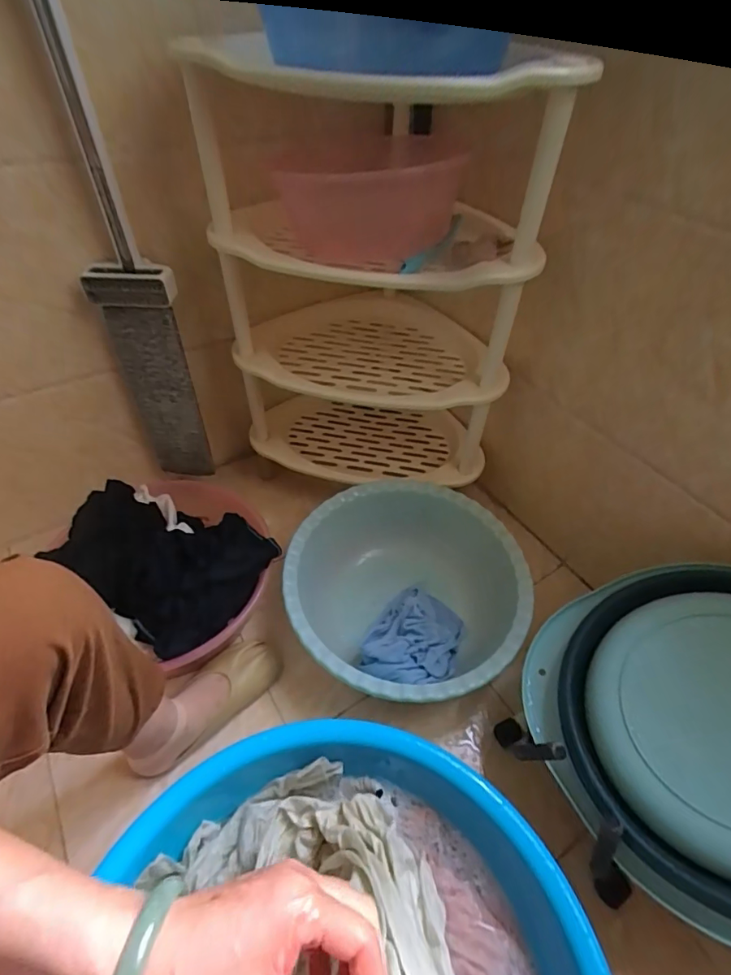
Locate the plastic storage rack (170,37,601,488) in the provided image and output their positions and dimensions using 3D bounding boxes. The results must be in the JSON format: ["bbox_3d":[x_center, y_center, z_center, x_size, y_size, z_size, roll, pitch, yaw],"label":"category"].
[{"bbox_3d":[-0.009,-0.295,0.796,0.419,0.601,0.334,-6,47,-7],"label":"plastic storage rack"}]

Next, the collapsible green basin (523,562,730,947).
[{"bbox_3d":[0.376,0.251,0.488,0.428,0.100,0.349,0,58,32],"label":"collapsible green basin"}]

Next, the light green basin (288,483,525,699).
[{"bbox_3d":[0.064,0.172,0.784,0.363,0.131,0.365,1,47,-1],"label":"light green basin"}]

